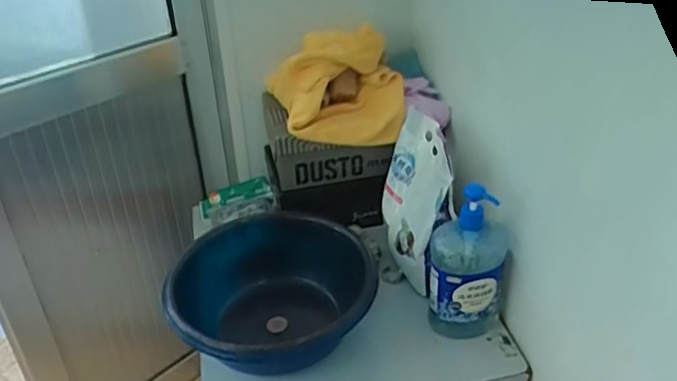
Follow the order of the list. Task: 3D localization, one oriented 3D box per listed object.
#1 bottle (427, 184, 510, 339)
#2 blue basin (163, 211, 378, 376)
[{"bbox_3d":[0.205,0.113,0.969,0.120,0.252,0.085,0,32,5],"label":"bottle"},{"bbox_3d":[-0.110,0.175,0.978,0.298,0.163,0.284,-2,32,1],"label":"blue basin"}]

